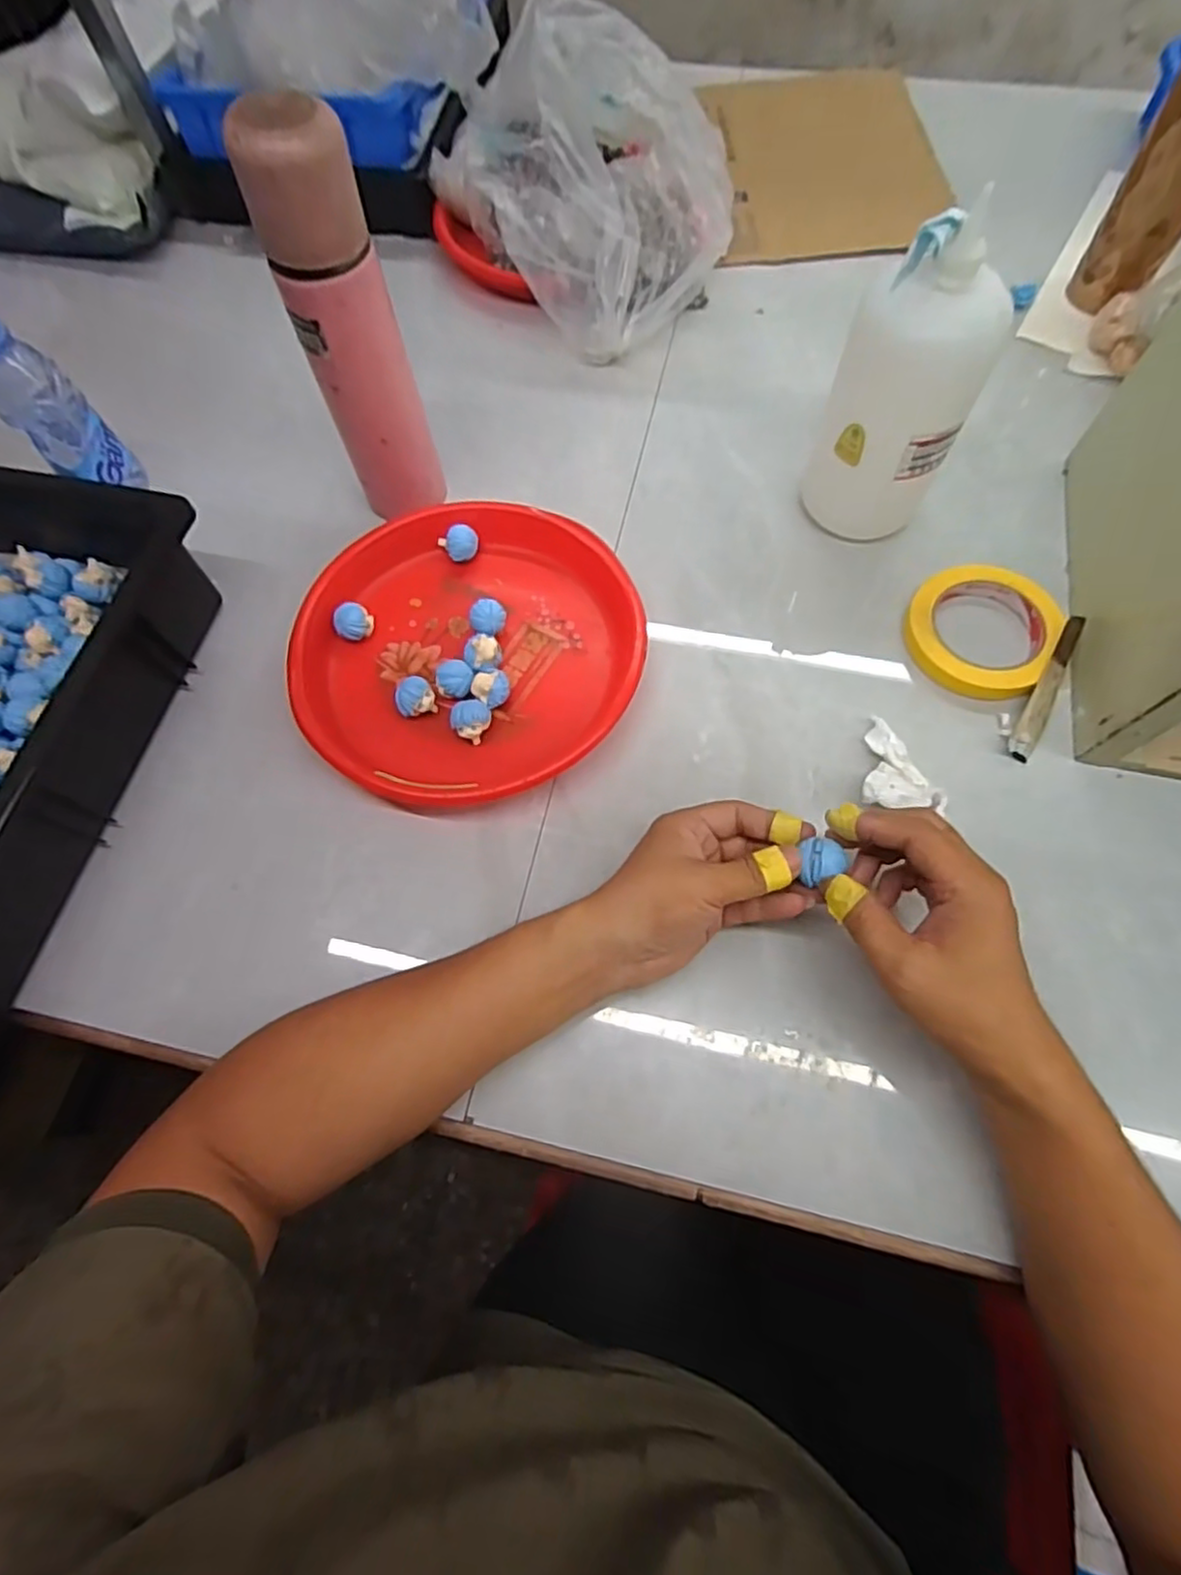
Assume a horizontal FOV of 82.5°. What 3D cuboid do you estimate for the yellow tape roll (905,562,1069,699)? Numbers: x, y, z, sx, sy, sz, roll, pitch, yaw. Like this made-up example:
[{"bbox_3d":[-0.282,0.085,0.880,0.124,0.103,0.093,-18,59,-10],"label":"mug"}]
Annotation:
[{"bbox_3d":[0.287,-0.117,0.498,0.100,0.026,0.096,-1,68,2],"label":"yellow tape roll"}]

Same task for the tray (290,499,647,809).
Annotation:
[{"bbox_3d":[-0.090,-0.110,0.509,0.246,0.034,0.256,-1,68,2],"label":"tray"}]

